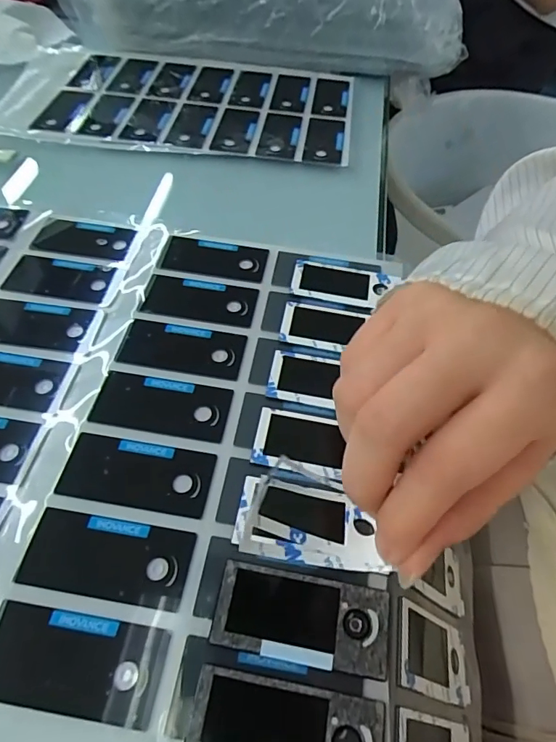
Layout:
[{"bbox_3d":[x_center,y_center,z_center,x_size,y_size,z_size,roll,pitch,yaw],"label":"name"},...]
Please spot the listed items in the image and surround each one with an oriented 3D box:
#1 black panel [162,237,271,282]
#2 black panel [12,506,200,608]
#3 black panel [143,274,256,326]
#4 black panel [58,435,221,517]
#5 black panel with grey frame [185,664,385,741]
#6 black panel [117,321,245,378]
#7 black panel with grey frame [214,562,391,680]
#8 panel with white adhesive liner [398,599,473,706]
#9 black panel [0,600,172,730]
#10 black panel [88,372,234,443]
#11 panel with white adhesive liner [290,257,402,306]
[{"bbox_3d":[-0.035,-0.065,0.261,0.057,0.004,0.028,9,56,4],"label":"black panel"},{"bbox_3d":[-0.062,0.068,0.169,0.059,0.004,0.028,8,56,4],"label":"black panel"},{"bbox_3d":[-0.041,-0.038,0.244,0.057,0.004,0.028,8,56,3],"label":"black panel"},{"bbox_3d":[-0.057,0.041,0.188,0.058,0.004,0.026,8,56,4],"label":"black panel"},{"bbox_3d":[0.002,0.111,0.140,0.059,0.004,0.027,9,56,4],"label":"black panel with grey frame"},{"bbox_3d":[-0.046,-0.012,0.225,0.057,0.004,0.027,7,56,3],"label":"black panel"},{"bbox_3d":[0.008,0.084,0.159,0.058,0.004,0.027,9,56,4],"label":"black panel with grey frame"},{"bbox_3d":[0.061,0.109,0.180,0.004,0.059,0.029,-18,47,35],"label":"panel with white adhesive liner"},{"bbox_3d":[-0.066,0.094,0.150,0.056,0.004,0.027,8,56,4],"label":"black panel"},{"bbox_3d":[-0.052,0.015,0.206,0.058,0.004,0.027,7,56,3],"label":"black panel"},{"bbox_3d":[0.037,-0.050,0.254,0.056,0.004,0.030,11,56,5],"label":"panel with white adhesive liner"}]

